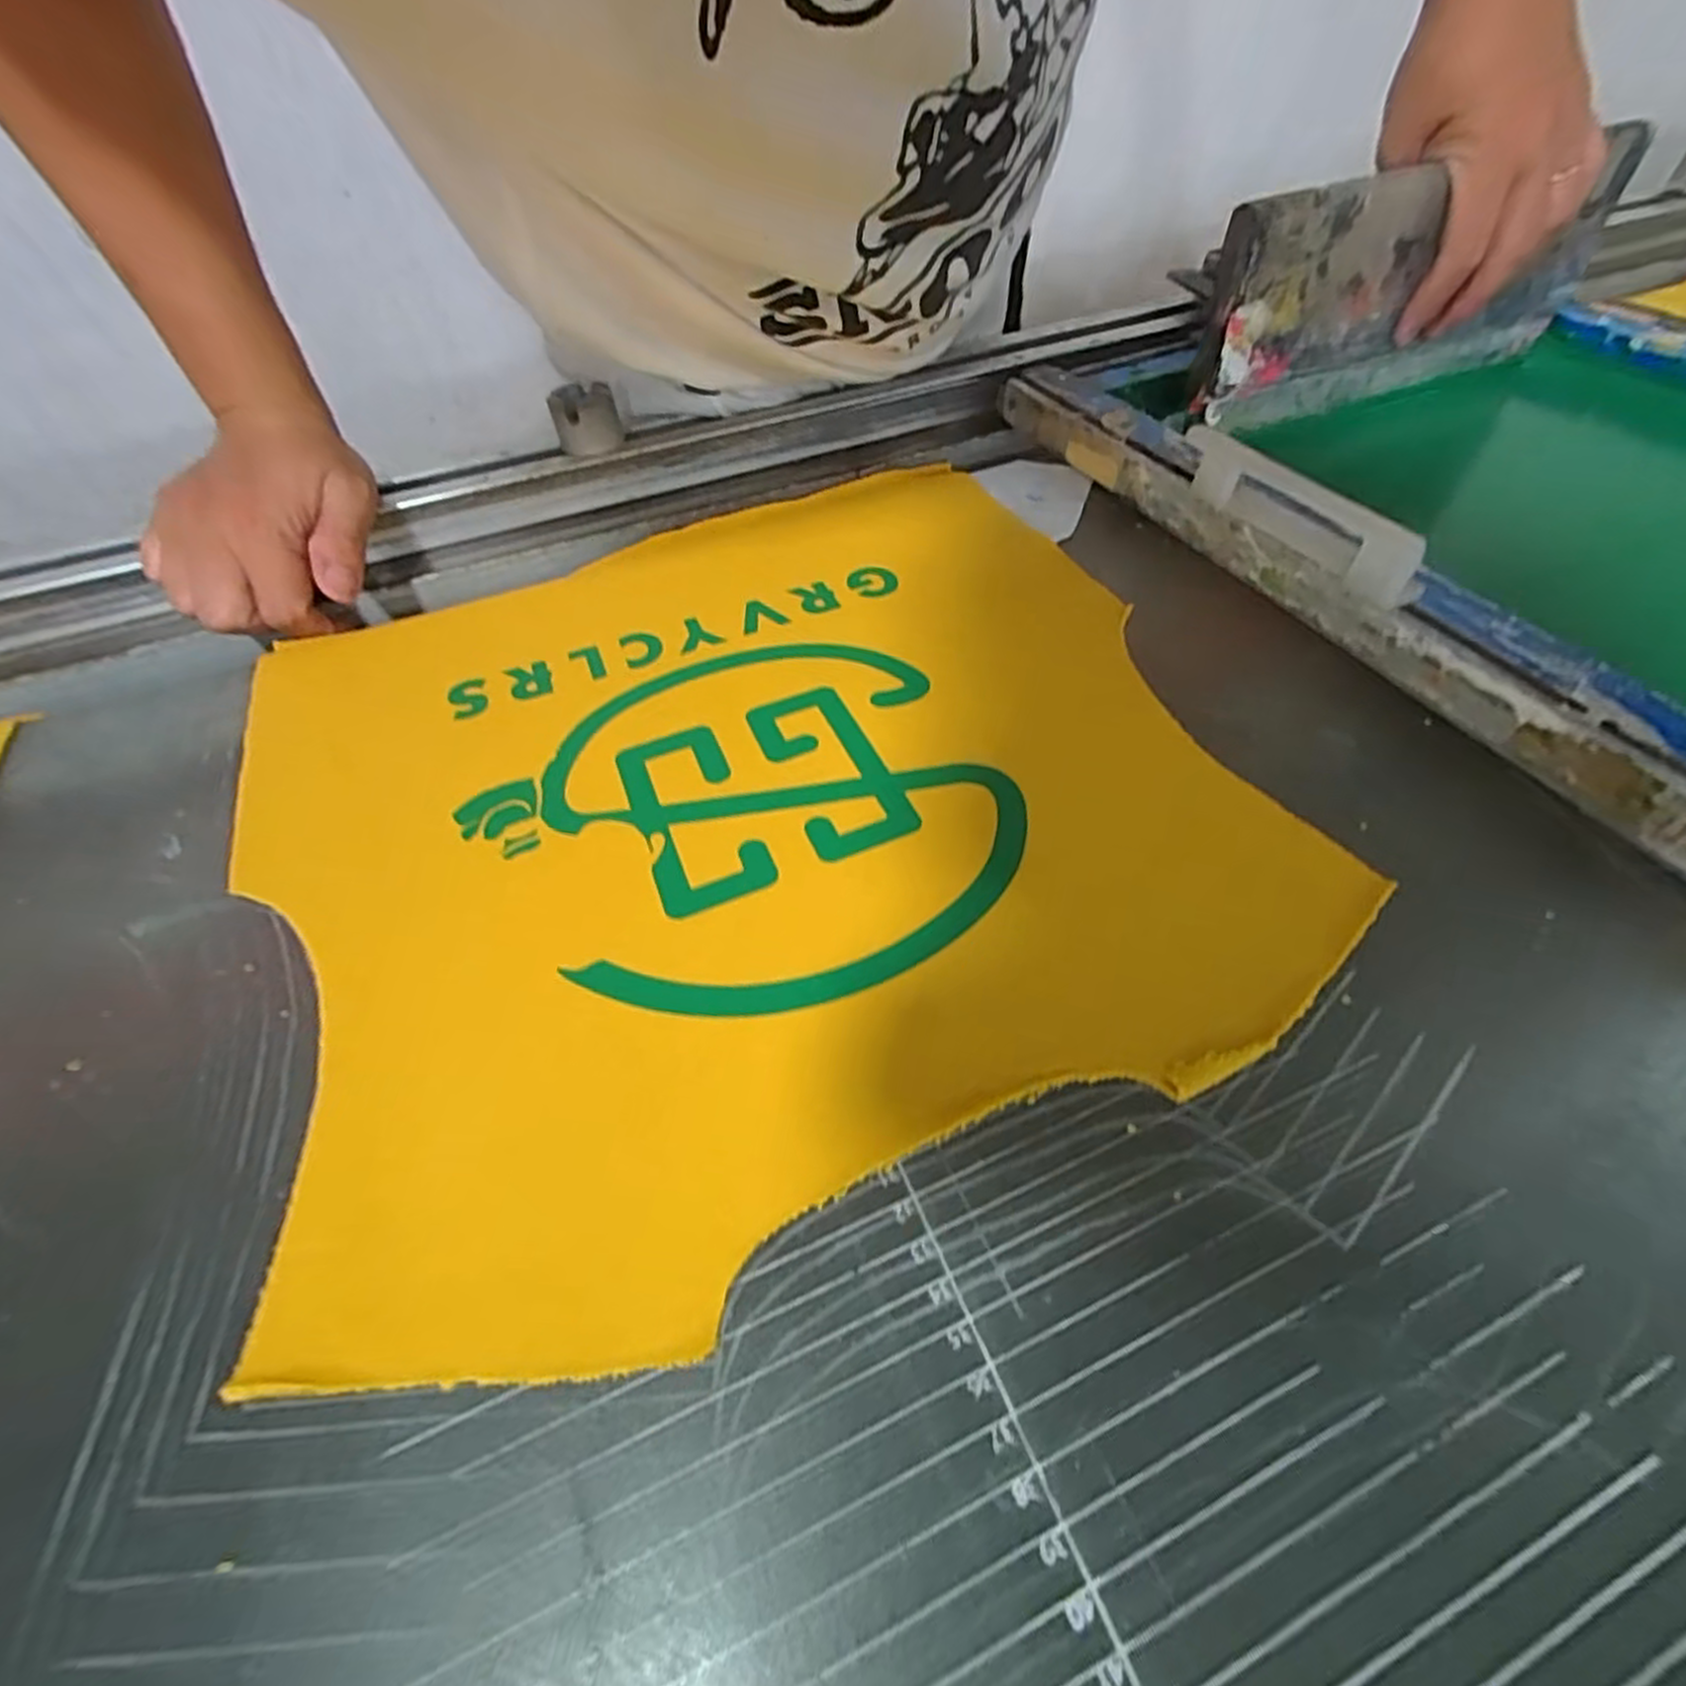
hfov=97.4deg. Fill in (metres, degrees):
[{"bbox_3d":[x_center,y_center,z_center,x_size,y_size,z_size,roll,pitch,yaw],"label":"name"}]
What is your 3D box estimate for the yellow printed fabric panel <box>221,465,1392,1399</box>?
[{"bbox_3d":[-0.041,-0.042,0.310,0.370,0.005,0.379,-22,52,-14],"label":"yellow printed fabric panel"}]

